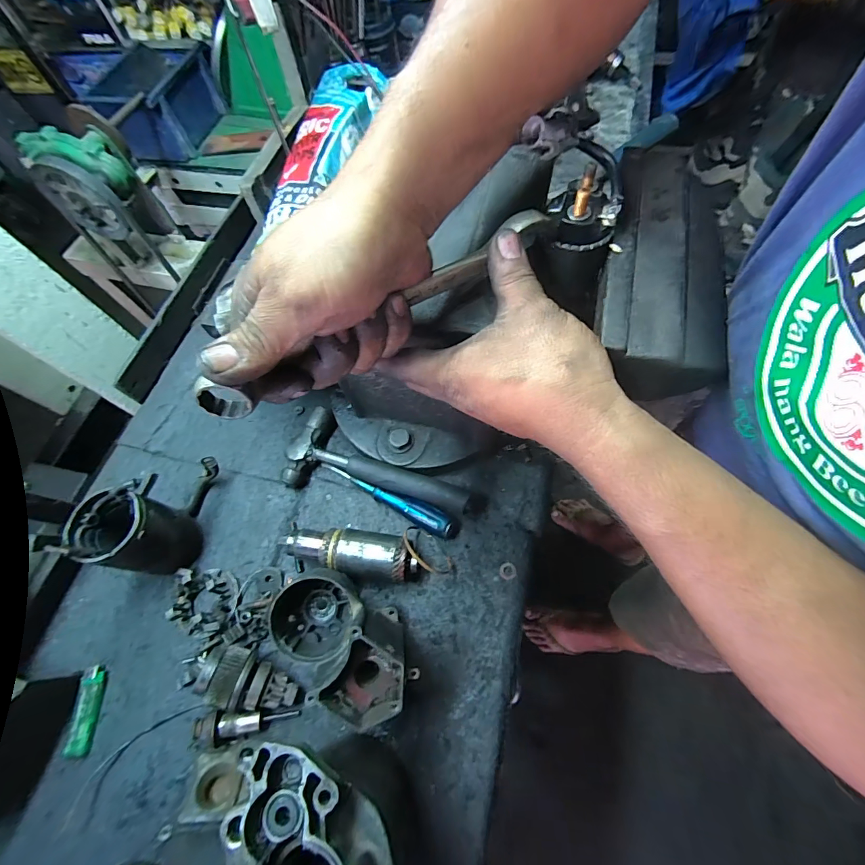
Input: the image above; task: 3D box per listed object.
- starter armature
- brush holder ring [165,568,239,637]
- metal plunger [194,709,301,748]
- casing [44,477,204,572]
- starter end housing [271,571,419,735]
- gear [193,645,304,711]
[{"bbox_3d":[-0.096,0.133,0.451,0.161,0.048,0.055,3,65,7],"label":"starter armature"},{"bbox_3d":[-0.253,0.187,0.447,0.066,0.030,0.073,-8,64,2],"label":"brush holder ring"},{"bbox_3d":[-0.183,0.286,0.399,0.094,0.021,0.028,-3,65,-14],"label":"metal plunger"},{"bbox_3d":[-0.313,0.109,0.440,0.082,0.117,0.076,-17,64,-2],"label":"casing"},{"bbox_3d":[-0.084,0.197,0.388,0.155,0.113,0.085,28,71,17],"label":"starter end housing"},{"bbox_3d":[-0.181,0.252,0.411,0.101,0.055,0.048,29,68,-12],"label":"gear"}]

